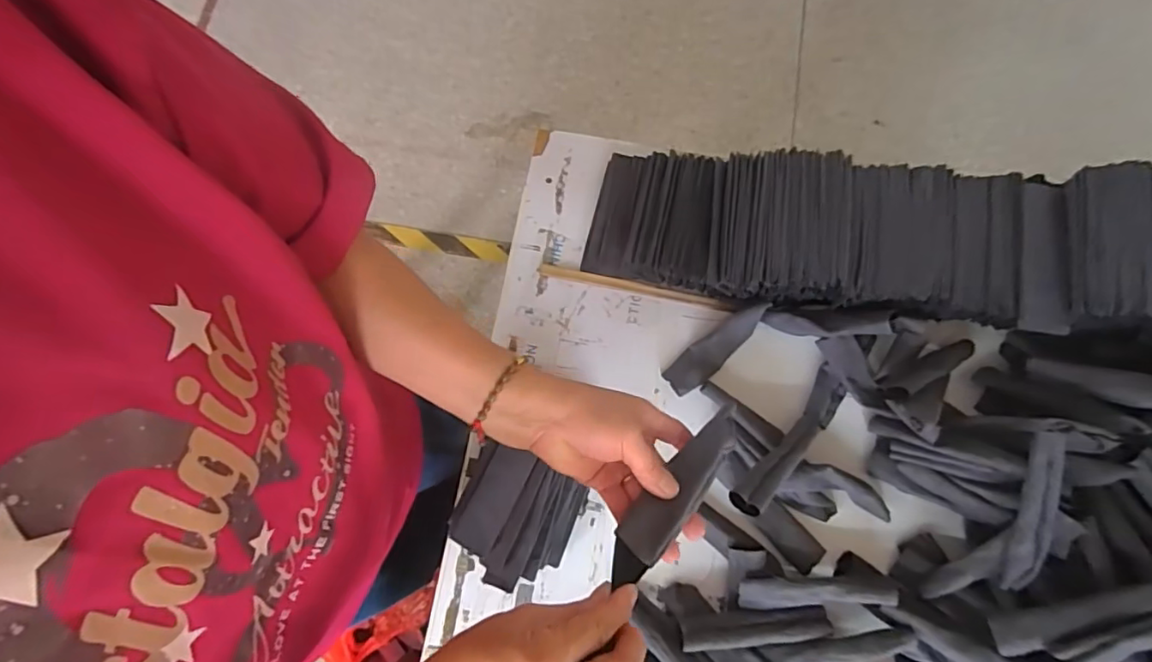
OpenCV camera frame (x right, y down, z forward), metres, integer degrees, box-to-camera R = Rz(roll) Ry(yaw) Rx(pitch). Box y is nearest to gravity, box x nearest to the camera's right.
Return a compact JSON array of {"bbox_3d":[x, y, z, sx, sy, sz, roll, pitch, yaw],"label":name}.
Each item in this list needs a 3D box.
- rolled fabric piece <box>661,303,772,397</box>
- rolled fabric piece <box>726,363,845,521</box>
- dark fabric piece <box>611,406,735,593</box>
[{"bbox_3d":[0.161,0.018,0.654,0.136,0.016,0.041,-42,73,8],"label":"rolled fabric piece"},{"bbox_3d":[0.227,0.115,0.597,0.041,0.037,0.213,43,51,15],"label":"rolled fabric piece"},{"bbox_3d":[0.076,0.119,0.429,0.035,0.018,0.155,36,62,14],"label":"dark fabric piece"}]

